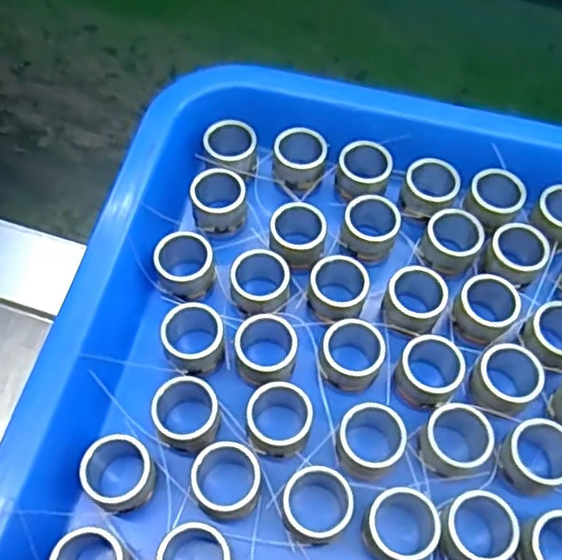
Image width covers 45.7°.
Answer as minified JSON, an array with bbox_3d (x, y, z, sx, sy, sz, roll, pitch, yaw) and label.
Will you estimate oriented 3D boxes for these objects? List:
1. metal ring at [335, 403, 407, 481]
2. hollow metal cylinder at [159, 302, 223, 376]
[{"bbox_3d":[0.034,0.061,0.253,0.024,0.018,0.023,1,60,-2],"label":"metal ring"},{"bbox_3d":[-0.036,0.025,0.273,0.024,0.020,0.026,1,60,-2],"label":"hollow metal cylinder"}]

